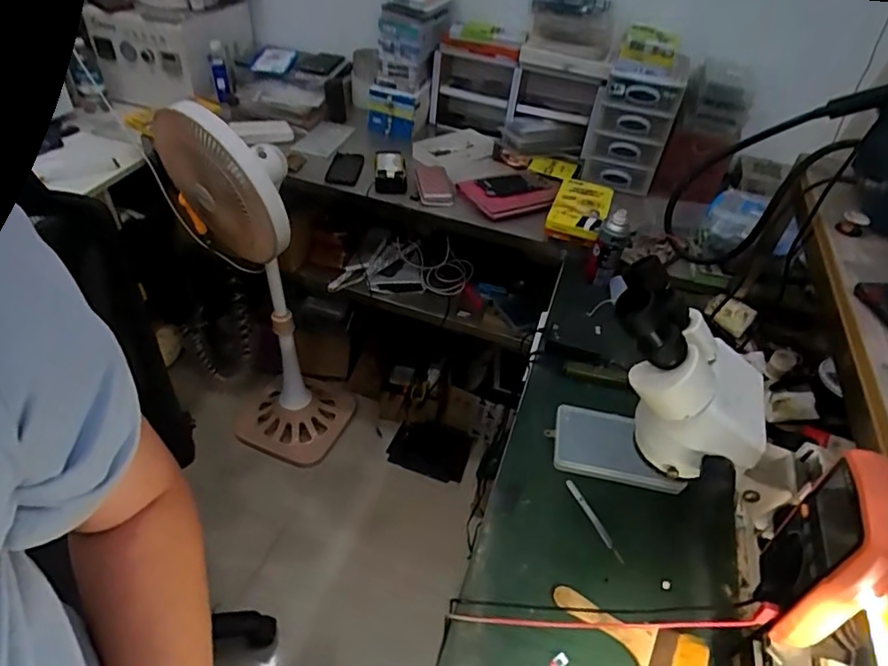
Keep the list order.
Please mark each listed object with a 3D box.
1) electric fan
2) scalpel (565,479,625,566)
[{"bbox_3d":[-0.429,-0.072,1.386,0.370,0.989,0.378,-14,46,-22],"label":"electric fan"},{"bbox_3d":[0.193,0.239,0.708,0.013,0.009,0.119,-13,46,-21],"label":"scalpel"}]

